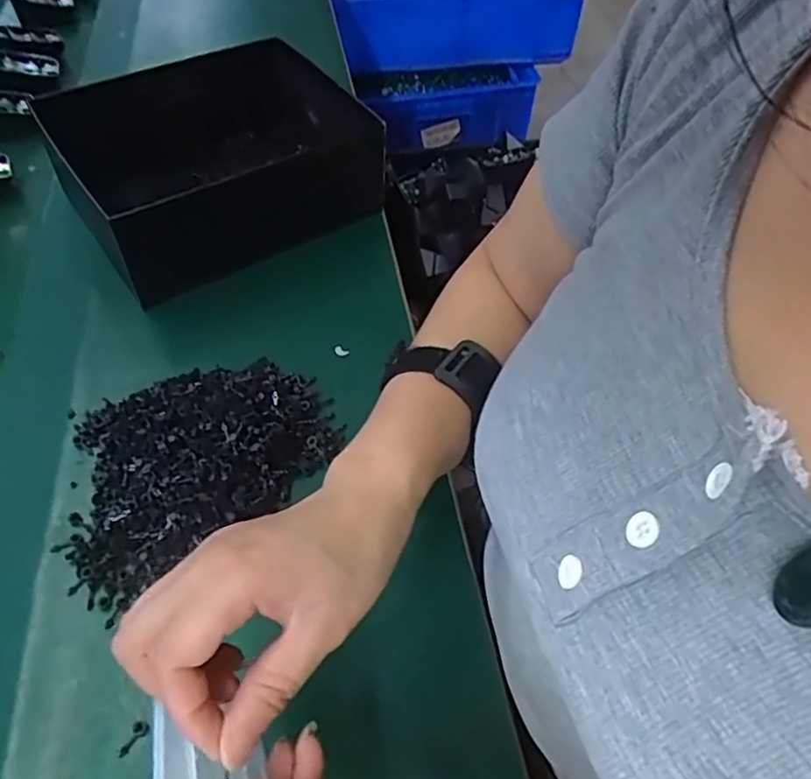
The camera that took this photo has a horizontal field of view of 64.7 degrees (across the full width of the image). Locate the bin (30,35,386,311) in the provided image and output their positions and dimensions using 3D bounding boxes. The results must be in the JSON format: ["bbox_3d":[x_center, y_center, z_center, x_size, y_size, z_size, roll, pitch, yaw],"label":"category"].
[{"bbox_3d":[-0.153,-0.204,0.554,0.249,0.103,0.174,-29,57,-21],"label":"bin"}]

